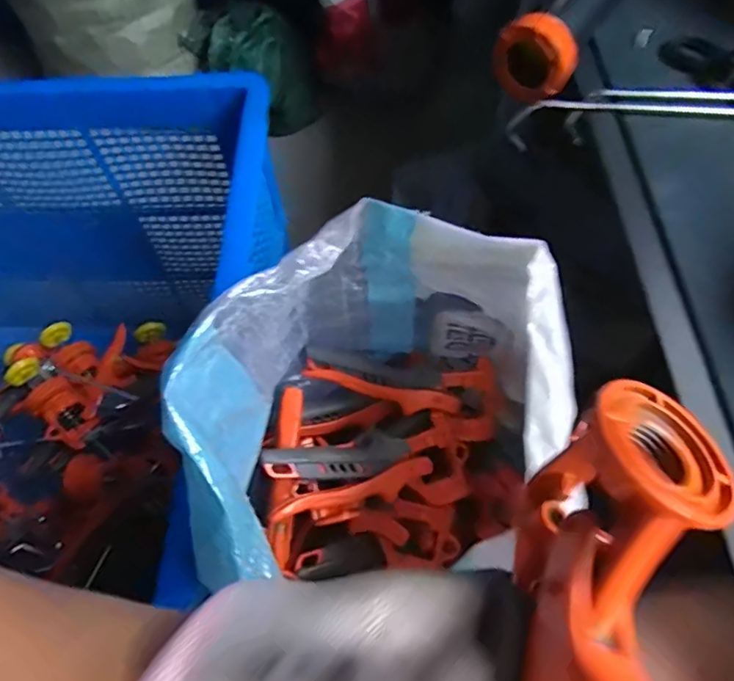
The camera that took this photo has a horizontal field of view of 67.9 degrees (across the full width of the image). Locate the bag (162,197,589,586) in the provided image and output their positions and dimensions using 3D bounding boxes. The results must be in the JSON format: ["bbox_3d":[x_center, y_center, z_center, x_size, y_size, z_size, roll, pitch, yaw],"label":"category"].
[{"bbox_3d":[0.012,0.070,0.425,0.243,0.270,0.247,3,60,3],"label":"bag"}]

